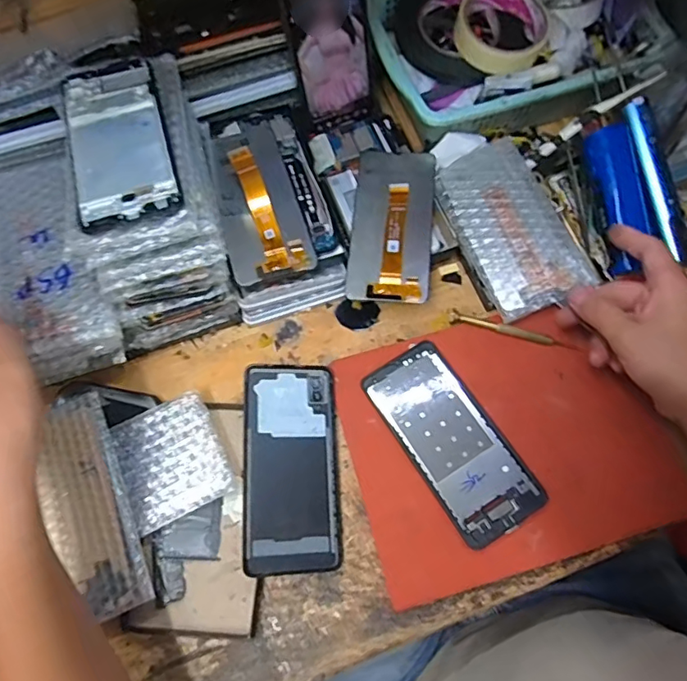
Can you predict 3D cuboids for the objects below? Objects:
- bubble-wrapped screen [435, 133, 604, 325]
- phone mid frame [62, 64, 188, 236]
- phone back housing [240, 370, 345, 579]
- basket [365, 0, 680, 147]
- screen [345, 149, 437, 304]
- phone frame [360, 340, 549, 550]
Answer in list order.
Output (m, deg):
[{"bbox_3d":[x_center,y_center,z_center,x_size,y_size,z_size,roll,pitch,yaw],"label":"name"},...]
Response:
[{"bbox_3d":[0.152,-0.106,0.480,0.090,0.020,0.164,-22,73,-8],"label":"bubble-wrapped screen"},{"bbox_3d":[-0.168,-0.151,0.391,0.071,0.006,0.154,-17,67,-5],"label":"phone mid frame"},{"bbox_3d":[-0.042,0.099,0.425,0.074,0.012,0.164,-2,72,-1],"label":"phone back housing"},{"bbox_3d":[0.172,-0.304,0.545,0.276,0.074,0.202,-12,71,-3],"label":"basket"},{"bbox_3d":[0.044,-0.108,0.478,0.072,0.008,0.158,4,69,7],"label":"screen"},{"bbox_3d":[0.089,0.080,0.431,0.074,0.010,0.162,-31,74,-10],"label":"phone frame"}]

